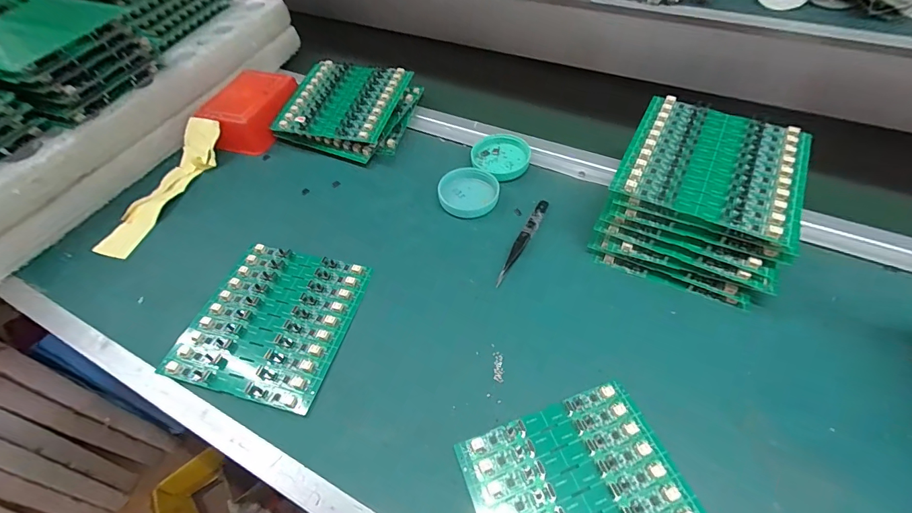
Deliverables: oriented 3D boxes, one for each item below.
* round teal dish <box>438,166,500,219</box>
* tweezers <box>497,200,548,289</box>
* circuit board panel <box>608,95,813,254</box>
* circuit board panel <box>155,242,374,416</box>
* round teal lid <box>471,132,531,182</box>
[{"bbox_3d":[0.014,-0.071,0.424,0.062,0.014,0.062,-2,53,3],"label":"round teal dish"},{"bbox_3d":[0.067,-0.017,0.386,0.013,0.008,0.115,21,58,19],"label":"tweezers"},{"bbox_3d":[0.223,-0.083,0.339,0.138,0.013,0.136,23,58,20],"label":"circuit board panel"},{"bbox_3d":[-0.159,0.052,0.346,0.130,0.010,0.137,10,55,12],"label":"circuit board panel"},{"bbox_3d":[0.052,-0.117,0.459,0.068,0.010,0.069,-2,53,3],"label":"round teal lid"}]

